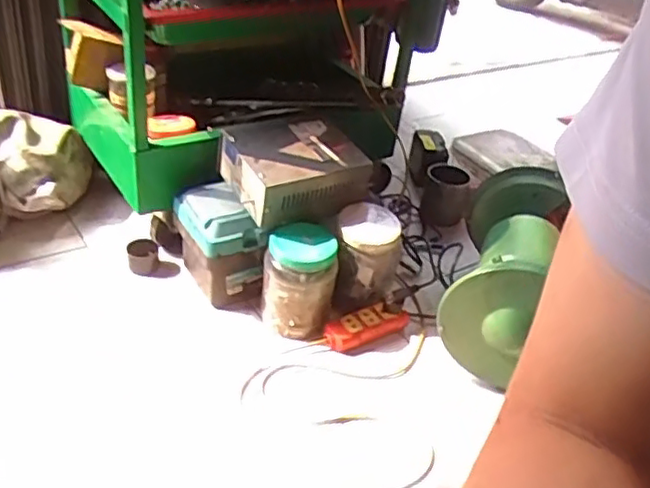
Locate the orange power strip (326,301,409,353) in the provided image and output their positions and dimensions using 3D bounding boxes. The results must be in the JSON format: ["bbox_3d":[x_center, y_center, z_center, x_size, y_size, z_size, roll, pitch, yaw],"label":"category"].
[{"bbox_3d":[0.076,0.145,1.167,0.167,0.050,0.046,-16,42,-31],"label":"orange power strip"}]

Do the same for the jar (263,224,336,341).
[{"bbox_3d":[-0.046,0.066,1.129,0.119,0.191,0.092,6,35,-3],"label":"jar"}]

